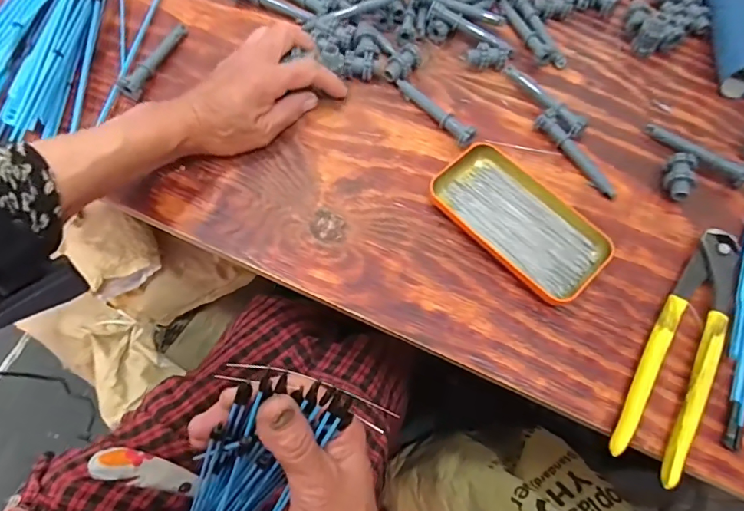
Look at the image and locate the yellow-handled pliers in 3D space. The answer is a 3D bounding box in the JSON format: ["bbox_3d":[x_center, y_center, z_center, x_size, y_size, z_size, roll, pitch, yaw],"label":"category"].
[{"bbox_3d":[0.234,0.064,0.353,0.045,0.018,0.204,30,68,10],"label":"yellow-handled pliers"}]

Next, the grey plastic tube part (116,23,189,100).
[{"bbox_3d":[-0.201,-0.184,0.439,0.016,0.018,0.096,21,67,6],"label":"grey plastic tube part"}]

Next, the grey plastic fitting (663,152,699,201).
[{"bbox_3d":[0.265,-0.065,0.408,0.022,0.023,0.043,12,66,2],"label":"grey plastic fitting"}]

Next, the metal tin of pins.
[{"bbox_3d":[0.120,-0.031,0.386,0.142,0.017,0.080,43,71,15],"label":"metal tin of pins"}]

